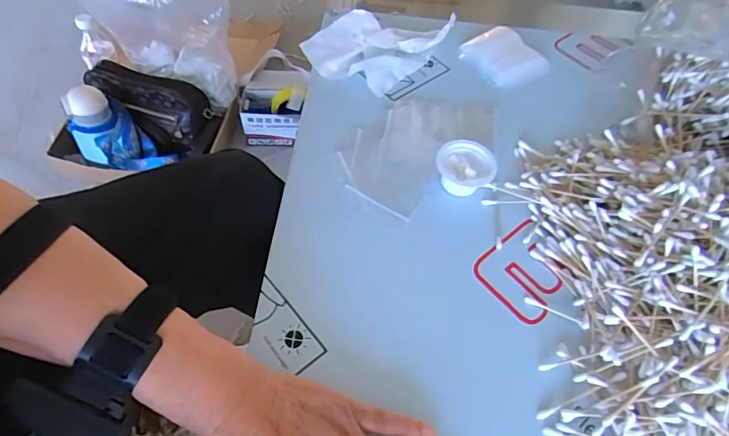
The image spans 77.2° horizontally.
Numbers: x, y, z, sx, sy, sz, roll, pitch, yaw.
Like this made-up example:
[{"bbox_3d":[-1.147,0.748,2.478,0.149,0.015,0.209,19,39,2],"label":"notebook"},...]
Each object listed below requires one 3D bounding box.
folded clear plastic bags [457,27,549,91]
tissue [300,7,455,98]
[{"bbox_3d":[0.164,-0.190,0.538,0.081,0.014,0.081,-28,63,-19],"label":"folded clear plastic bags"},{"bbox_3d":[0.014,-0.209,0.527,0.109,0.040,0.150,38,63,19],"label":"tissue"}]

